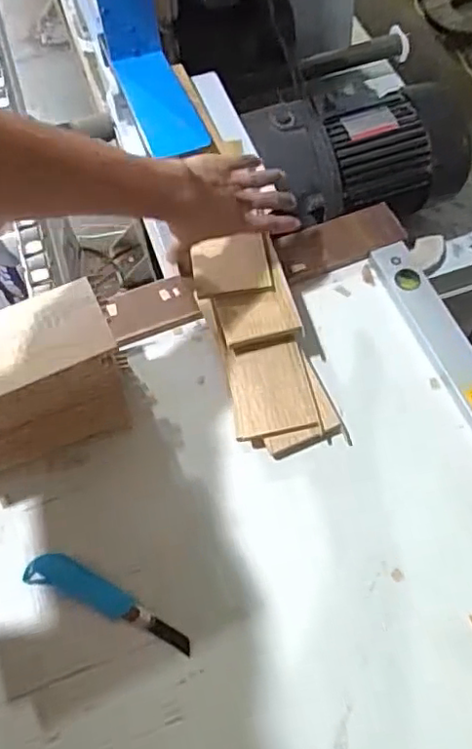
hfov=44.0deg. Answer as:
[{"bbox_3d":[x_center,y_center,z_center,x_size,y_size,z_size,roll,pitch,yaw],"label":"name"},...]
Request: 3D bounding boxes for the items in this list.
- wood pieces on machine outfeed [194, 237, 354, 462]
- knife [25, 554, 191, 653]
[{"bbox_3d":[0.032,-0.034,0.701,0.114,0.037,0.264,-18,81,-7],"label":"wood pieces on machine outfeed"},{"bbox_3d":[-0.136,0.243,0.627,0.193,0.012,0.037,22,66,13],"label":"knife"}]

